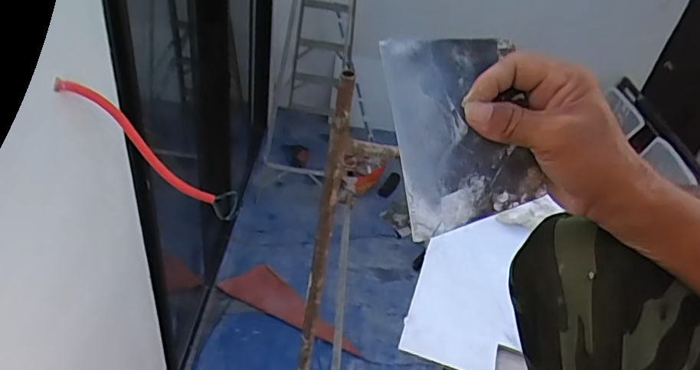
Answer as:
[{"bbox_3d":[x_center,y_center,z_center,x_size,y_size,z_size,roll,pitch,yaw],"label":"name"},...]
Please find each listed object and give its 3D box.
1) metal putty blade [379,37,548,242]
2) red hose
[{"bbox_3d":[0.078,-0.041,0.358,0.091,0.137,0.010,-10,-9,4],"label":"metal putty blade"},{"bbox_3d":[-0.464,-0.093,1.145,0.061,0.414,0.077,-36,38,2],"label":"red hose"}]

